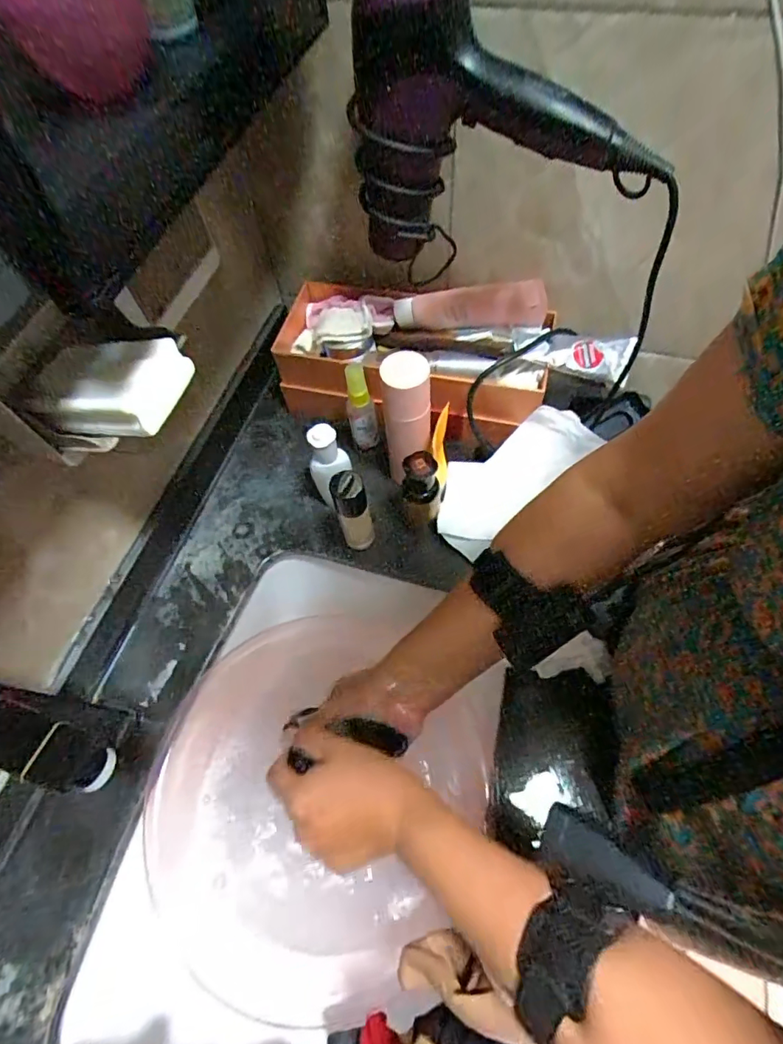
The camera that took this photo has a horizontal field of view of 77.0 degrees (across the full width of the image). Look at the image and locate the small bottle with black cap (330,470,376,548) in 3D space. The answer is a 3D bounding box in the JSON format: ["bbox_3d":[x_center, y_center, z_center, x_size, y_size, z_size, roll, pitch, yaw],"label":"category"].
[{"bbox_3d":[-0.040,-0.009,0.519,0.033,0.119,0.029,-13,62,-3],"label":"small bottle with black cap"}]

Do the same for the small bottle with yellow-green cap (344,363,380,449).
[{"bbox_3d":[-0.035,-0.130,0.566,0.030,0.112,0.026,-11,62,-2],"label":"small bottle with yellow-green cap"}]

